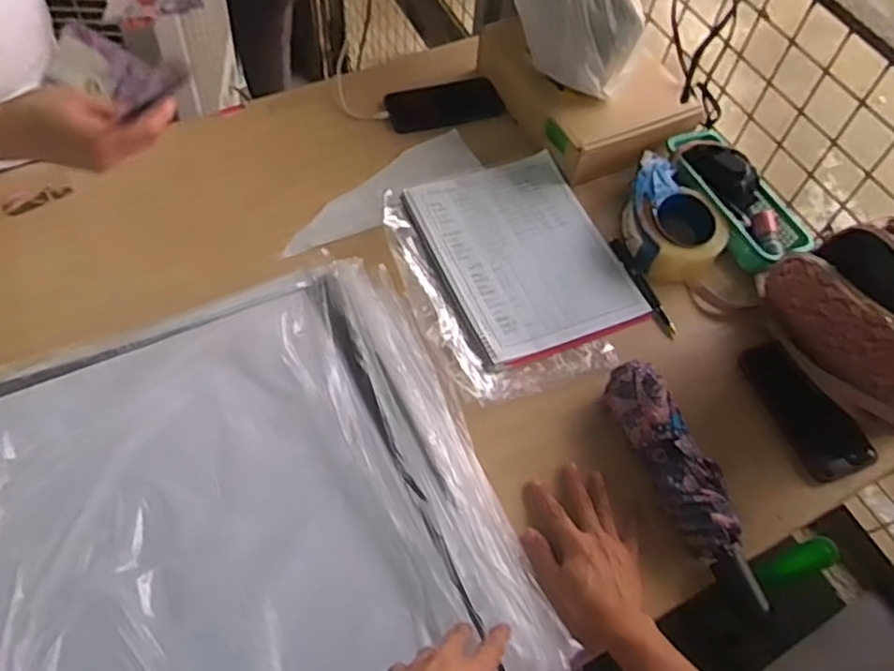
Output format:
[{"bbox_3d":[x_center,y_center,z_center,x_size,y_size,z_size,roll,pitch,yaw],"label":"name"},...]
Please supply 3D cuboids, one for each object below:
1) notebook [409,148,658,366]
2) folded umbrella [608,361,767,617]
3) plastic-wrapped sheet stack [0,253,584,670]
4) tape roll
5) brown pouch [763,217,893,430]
[{"bbox_3d":[0.099,-0.106,0.849,0.226,0.013,0.267,-18,62,-14],"label":"notebook"},{"bbox_3d":[0.232,0.131,0.704,0.058,0.067,0.227,-19,62,-15],"label":"folded umbrella"},{"bbox_3d":[-0.183,0.189,0.647,0.473,0.047,0.534,-22,63,-16],"label":"plastic-wrapped sheet stack"},{"bbox_3d":[0.293,-0.125,0.860,0.105,0.055,0.101,2,59,-3],"label":"tape roll"},{"bbox_3d":[0.470,-0.013,0.756,0.144,0.150,0.219,-28,65,-19],"label":"brown pouch"}]

